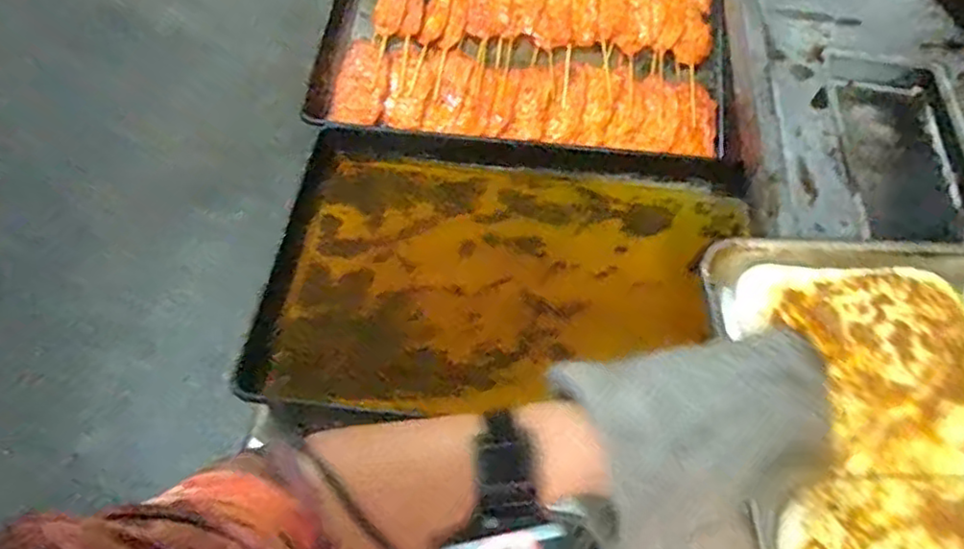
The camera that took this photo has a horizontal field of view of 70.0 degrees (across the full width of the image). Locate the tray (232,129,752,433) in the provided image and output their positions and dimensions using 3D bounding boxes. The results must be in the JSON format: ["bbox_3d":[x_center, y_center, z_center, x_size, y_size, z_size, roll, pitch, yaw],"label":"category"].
[{"bbox_3d":[0.030,0.003,0.828,0.548,0.036,0.418,8,54,3],"label":"tray"}]

